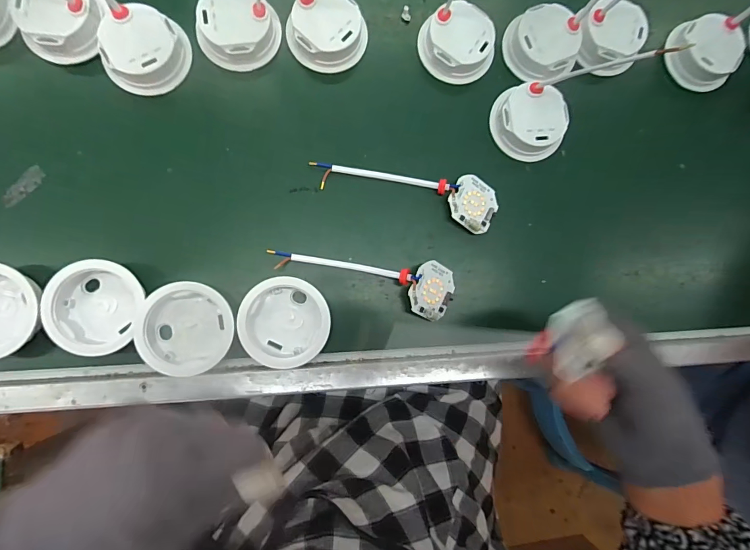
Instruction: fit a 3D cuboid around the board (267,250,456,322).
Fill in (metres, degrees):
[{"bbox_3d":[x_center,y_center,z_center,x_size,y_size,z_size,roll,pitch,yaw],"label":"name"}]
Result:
[{"bbox_3d":[-0.008,-0.003,0.337,0.164,0.023,0.047,17,83,-4],"label":"board"}]

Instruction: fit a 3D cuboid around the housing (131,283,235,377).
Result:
[{"bbox_3d":[-0.151,0.043,0.315,0.070,0.021,0.070,1,85,-6],"label":"housing"}]

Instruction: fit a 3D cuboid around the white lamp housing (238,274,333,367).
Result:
[{"bbox_3d":[-0.075,0.039,0.324,0.070,0.022,0.070,1,85,-6],"label":"white lamp housing"}]

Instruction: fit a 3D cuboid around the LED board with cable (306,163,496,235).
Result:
[{"bbox_3d":[0.031,-0.082,0.352,0.167,0.010,0.049,16,83,-4],"label":"LED board with cable"}]

